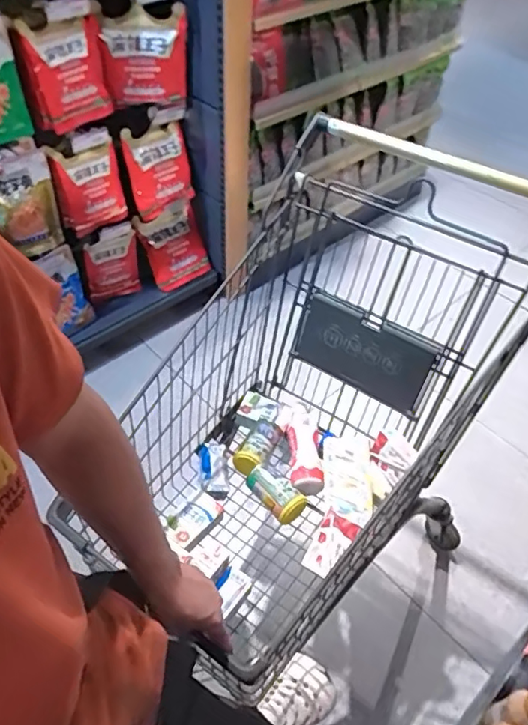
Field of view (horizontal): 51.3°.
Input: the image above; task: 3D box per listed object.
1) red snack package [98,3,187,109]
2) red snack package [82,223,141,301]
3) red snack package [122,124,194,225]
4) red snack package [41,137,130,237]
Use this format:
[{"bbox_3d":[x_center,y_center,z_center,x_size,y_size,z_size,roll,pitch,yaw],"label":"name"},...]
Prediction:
[{"bbox_3d":[-0.317,-0.821,1.483,0.227,0.225,0.034,-19,51,-18],"label":"red snack package"},{"bbox_3d":[-0.484,-0.317,1.776,0.029,0.265,0.190,32,55,24],"label":"red snack package"},{"bbox_3d":[-0.323,-0.594,1.713,0.208,0.270,0.040,-28,55,-24],"label":"red snack package"},{"bbox_3d":[-0.488,-0.488,1.557,0.182,0.239,0.076,-21,52,-19],"label":"red snack package"}]

